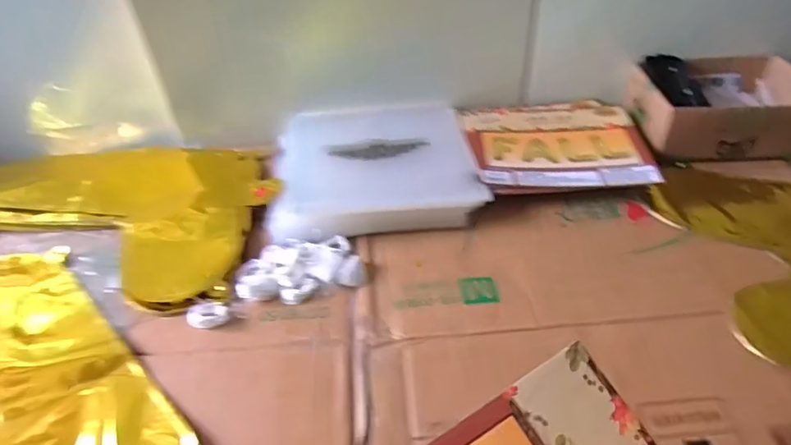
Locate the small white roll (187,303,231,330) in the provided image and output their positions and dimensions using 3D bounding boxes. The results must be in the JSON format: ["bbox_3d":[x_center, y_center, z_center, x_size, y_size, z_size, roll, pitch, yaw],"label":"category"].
[{"bbox_3d":[-0.166,0.083,0.477,0.033,0.010,0.027,3,43,7],"label":"small white roll"}]

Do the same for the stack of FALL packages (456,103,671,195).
[{"bbox_3d":[0.187,-0.090,0.634,0.198,0.029,0.181,-6,43,-2],"label":"stack of FALL packages"}]

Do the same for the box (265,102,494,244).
[{"bbox_3d":[-0.027,-0.068,0.633,0.226,0.030,0.225,-7,43,-4],"label":"box"}]

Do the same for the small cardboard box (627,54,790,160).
[{"bbox_3d":[0.390,-0.142,0.645,0.187,0.065,0.131,-5,43,-2],"label":"small cardboard box"}]

